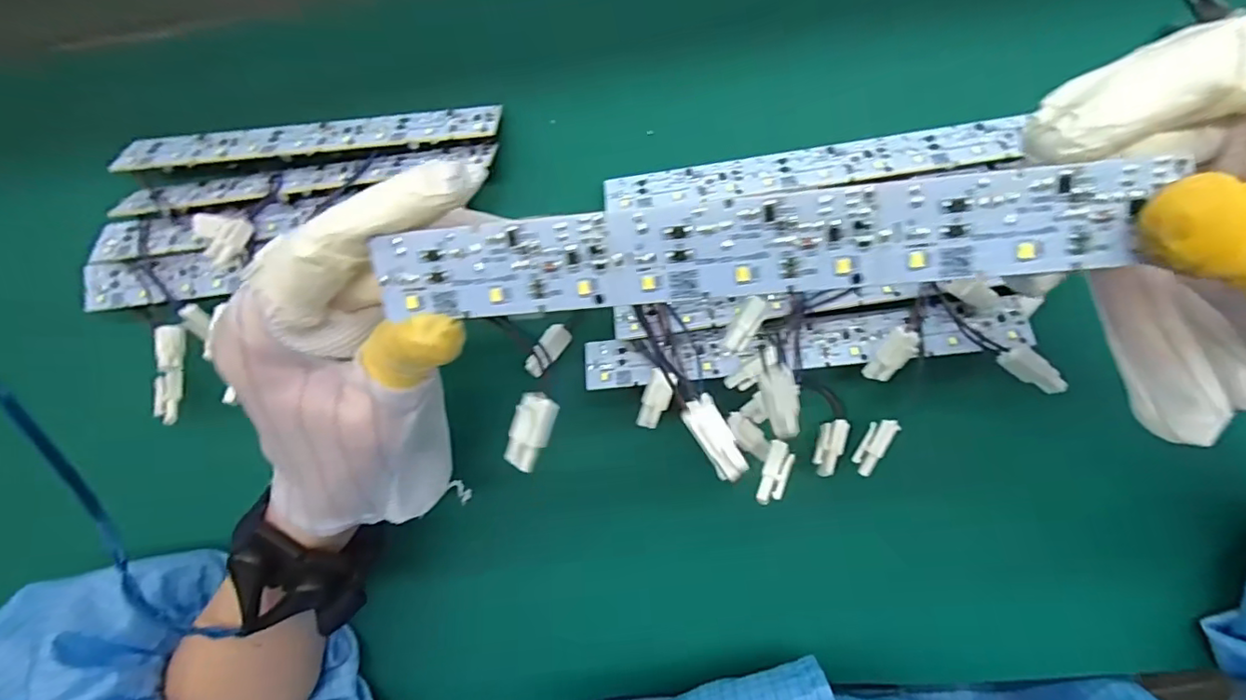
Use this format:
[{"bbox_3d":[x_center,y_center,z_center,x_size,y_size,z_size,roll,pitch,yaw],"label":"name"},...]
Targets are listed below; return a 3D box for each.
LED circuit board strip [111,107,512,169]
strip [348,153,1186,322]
[{"bbox_3d":[-0.151,-0.101,0.276,0.187,0.006,0.024,-4,56,4],"label":"LED circuit board strip"},{"bbox_3d":[0.027,-0.025,0.141,0.177,0.004,0.024,-4,107,8],"label":"strip"}]

